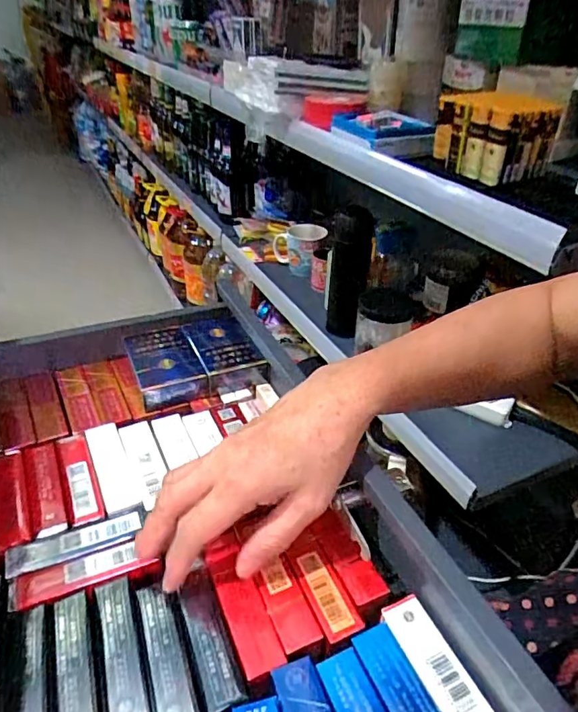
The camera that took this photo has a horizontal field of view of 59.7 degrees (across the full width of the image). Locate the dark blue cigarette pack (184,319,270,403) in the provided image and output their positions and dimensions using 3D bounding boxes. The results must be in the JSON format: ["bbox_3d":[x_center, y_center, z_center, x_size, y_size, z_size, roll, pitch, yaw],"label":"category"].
[{"bbox_3d":[-0.058,0.000,0.461,0.053,0.029,0.088,-14,39,-19],"label":"dark blue cigarette pack"}]

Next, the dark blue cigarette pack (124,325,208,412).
[{"bbox_3d":[-0.110,0.010,0.447,0.053,0.026,0.087,-15,39,-20],"label":"dark blue cigarette pack"}]

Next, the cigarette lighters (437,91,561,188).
[{"bbox_3d":[0.216,-0.236,0.531,0.081,0.079,0.091,-16,39,-21],"label":"cigarette lighters"}]

